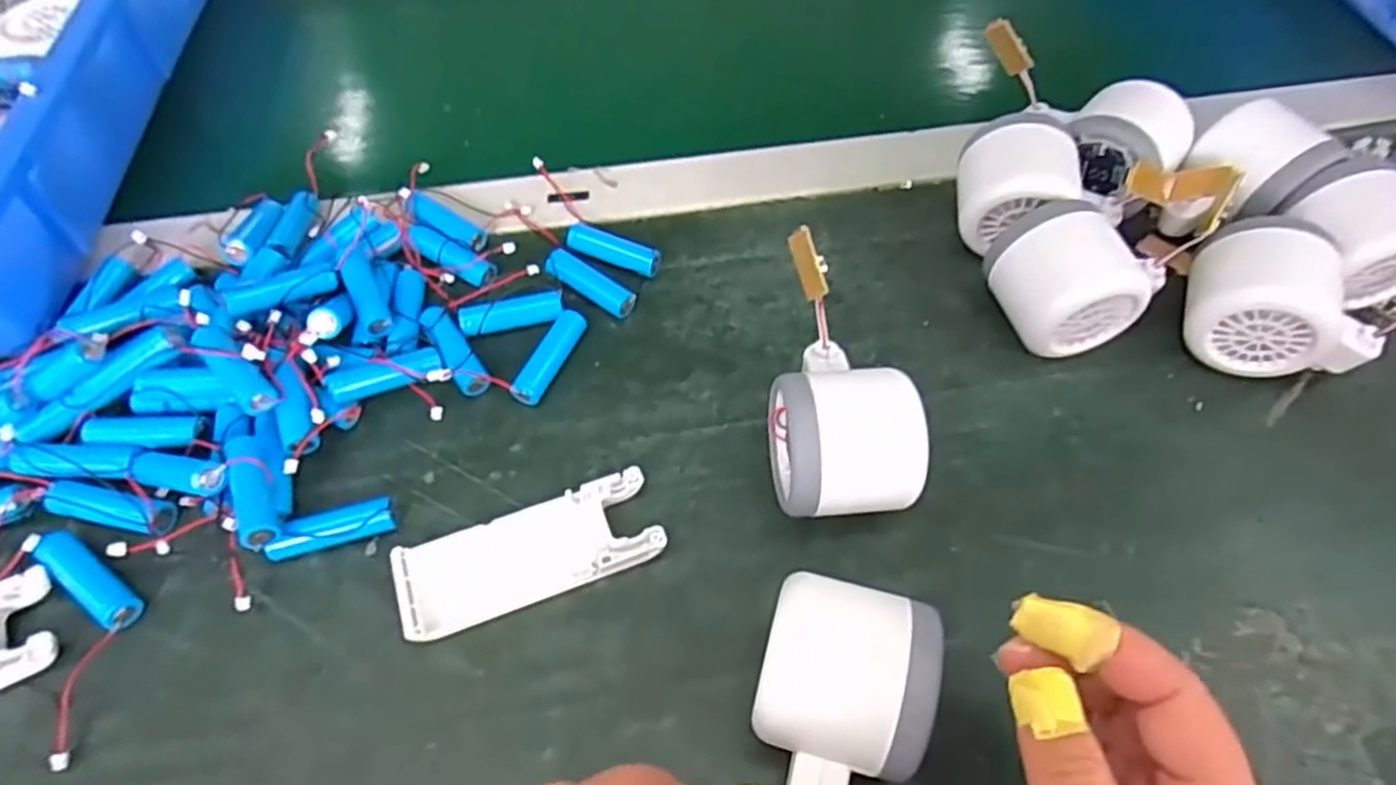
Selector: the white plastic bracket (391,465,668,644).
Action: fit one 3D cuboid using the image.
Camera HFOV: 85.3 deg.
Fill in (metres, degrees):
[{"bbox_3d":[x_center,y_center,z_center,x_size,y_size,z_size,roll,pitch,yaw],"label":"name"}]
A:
[{"bbox_3d":[-0.069,0.067,0.313,0.105,0.011,0.039,-19,60,-11],"label":"white plastic bracket"}]

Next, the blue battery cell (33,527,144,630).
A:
[{"bbox_3d":[-0.242,0.075,0.301,0.049,0.015,0.014,33,64,19],"label":"blue battery cell"}]

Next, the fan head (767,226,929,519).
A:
[{"bbox_3d":[0.056,-0.004,0.332,0.061,0.058,0.120,-3,58,-2],"label":"fan head"}]

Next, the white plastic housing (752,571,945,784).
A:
[{"bbox_3d":[0.047,0.110,0.259,0.054,0.058,0.078,13,59,8],"label":"white plastic housing"}]

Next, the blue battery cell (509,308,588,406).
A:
[{"bbox_3d":[-0.071,-0.017,0.364,0.012,0.012,0.052,20,60,12],"label":"blue battery cell"}]

